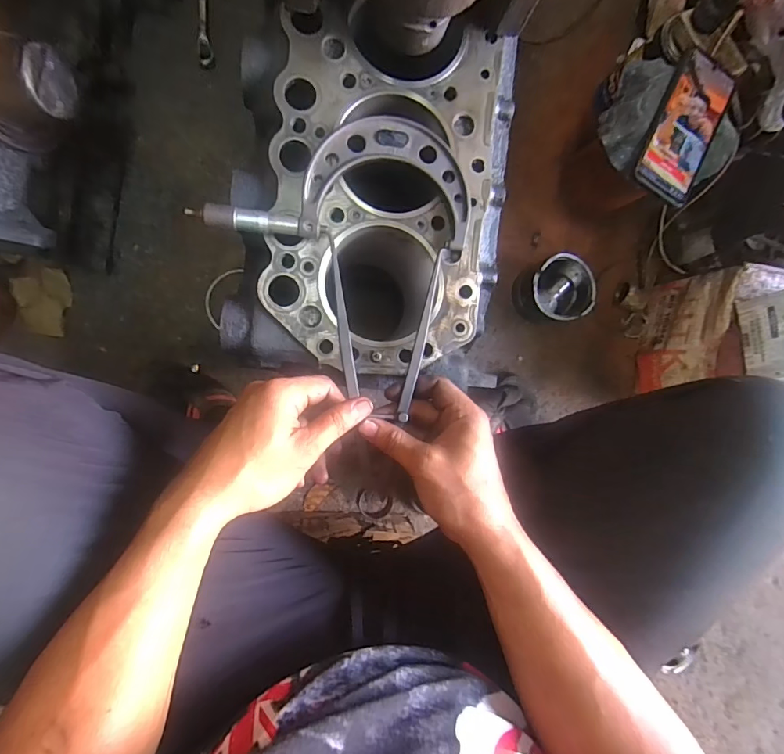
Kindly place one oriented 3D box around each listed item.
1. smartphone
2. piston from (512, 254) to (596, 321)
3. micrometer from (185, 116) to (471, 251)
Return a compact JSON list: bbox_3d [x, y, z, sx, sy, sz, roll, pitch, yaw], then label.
[{"bbox_3d":[0.340,-0.288,0.509,0.076,0.010,0.167,23,89,-9],"label":"smartphone"},{"bbox_3d":[0.245,-0.131,0.672,0.094,0.076,0.092,0,93,-9],"label":"piston"},{"bbox_3d":[-0.040,-0.157,0.347,0.210,0.018,0.097,1,93,-9],"label":"micrometer"}]

